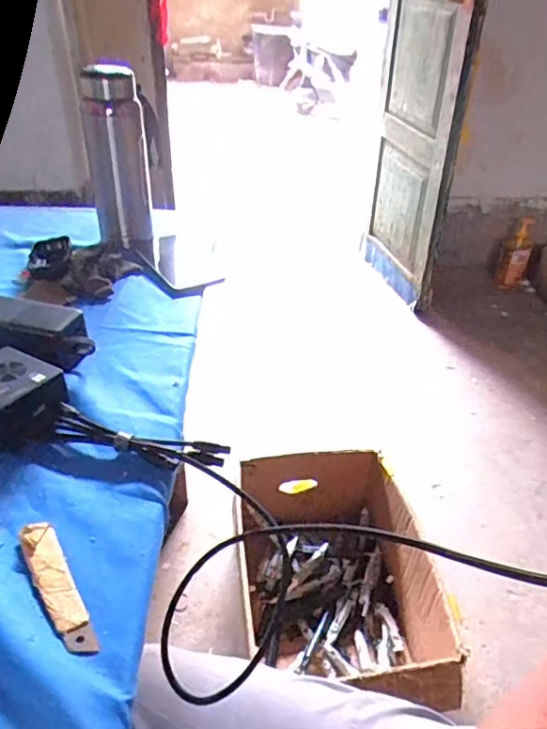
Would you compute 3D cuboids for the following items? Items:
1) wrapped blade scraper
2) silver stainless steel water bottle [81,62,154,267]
[{"bbox_3d":[-0.143,0.145,0.366,0.022,0.005,0.106,-19,41,-29],"label":"wrapped blade scraper"},{"bbox_3d":[-0.213,-0.278,0.766,0.076,0.227,0.078,-8,37,-16],"label":"silver stainless steel water bottle"}]

